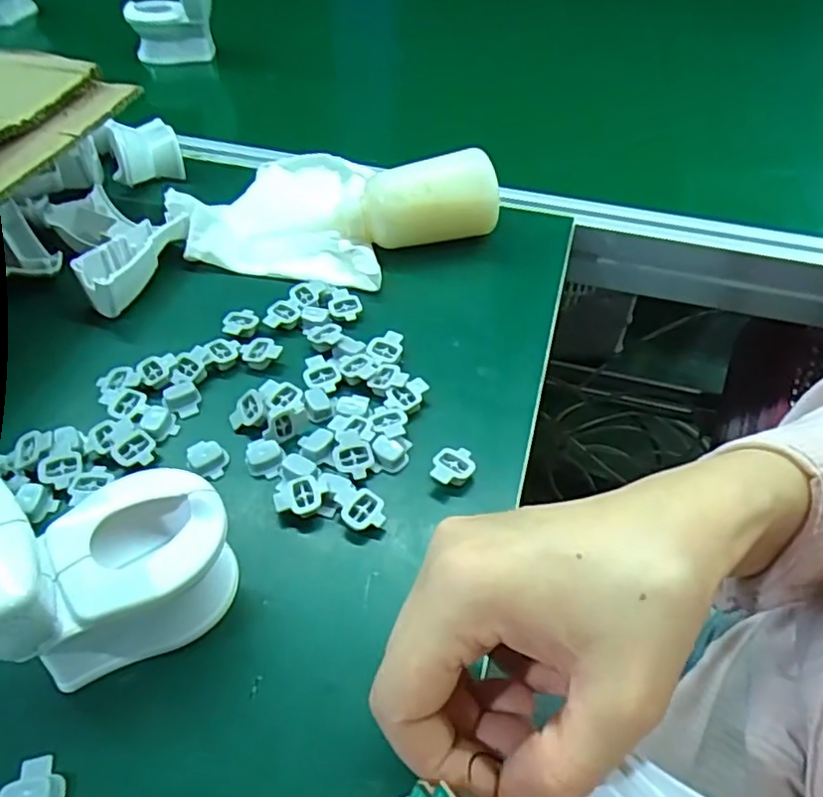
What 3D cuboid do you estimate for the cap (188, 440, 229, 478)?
[{"bbox_3d":[-0.112,0.033,0.358,0.020,0.007,0.025,-26,52,-24],"label":"cap"}]

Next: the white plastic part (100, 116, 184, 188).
[{"bbox_3d":[-0.226,-0.214,0.543,0.053,0.029,0.074,-21,50,-20],"label":"white plastic part"}]

